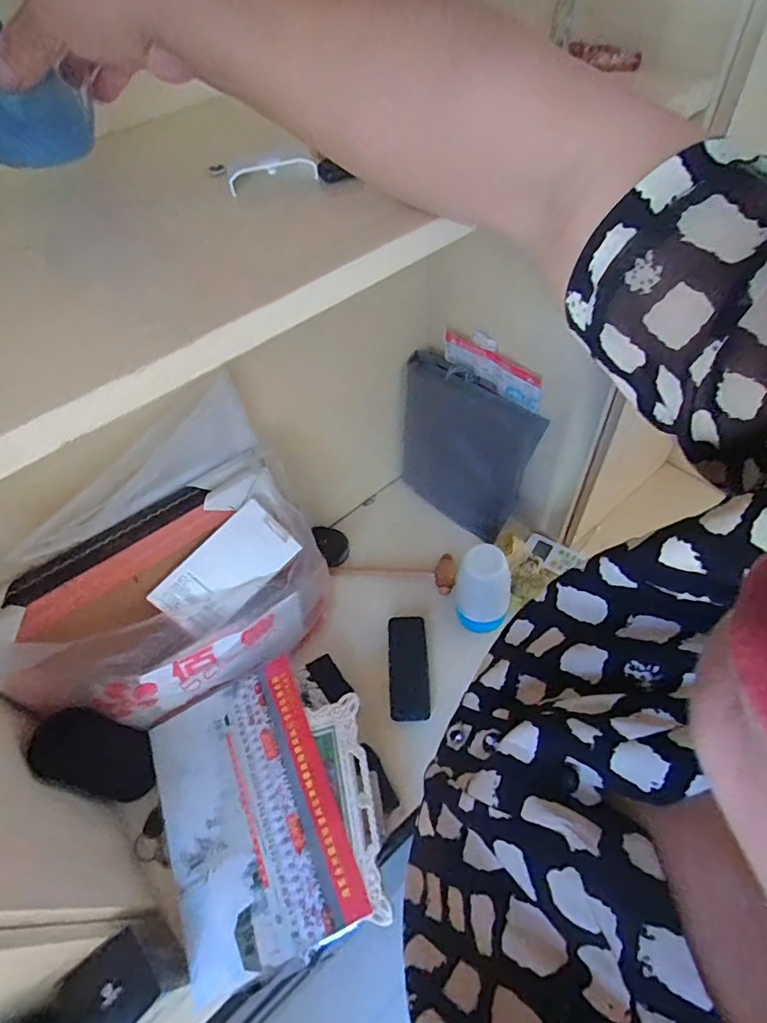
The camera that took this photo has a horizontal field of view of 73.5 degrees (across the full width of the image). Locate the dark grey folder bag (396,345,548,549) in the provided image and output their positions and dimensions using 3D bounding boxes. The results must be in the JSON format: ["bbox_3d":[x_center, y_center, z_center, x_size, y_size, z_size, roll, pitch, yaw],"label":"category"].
[{"bbox_3d":[0.124,-0.096,0.848,0.229,0.279,0.053,30,53,18],"label":"dark grey folder bag"}]

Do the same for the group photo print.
[{"bbox_3d":[-0.165,0.356,0.613,0.212,0.009,0.298,-29,59,3],"label":"group photo print"}]

